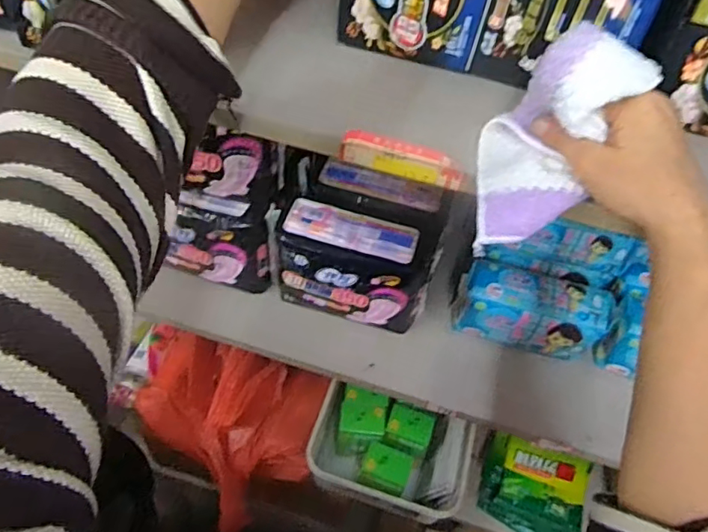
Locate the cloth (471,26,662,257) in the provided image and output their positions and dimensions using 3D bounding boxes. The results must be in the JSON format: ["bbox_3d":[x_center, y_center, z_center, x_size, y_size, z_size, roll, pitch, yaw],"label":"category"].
[{"bbox_3d":[0.119,-0.077,0.335,0.079,0.094,0.108,23,51,13],"label":"cloth"}]

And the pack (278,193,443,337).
[{"bbox_3d":[-0.004,0.001,0.630,0.173,0.117,0.074,13,50,5],"label":"pack"}]

